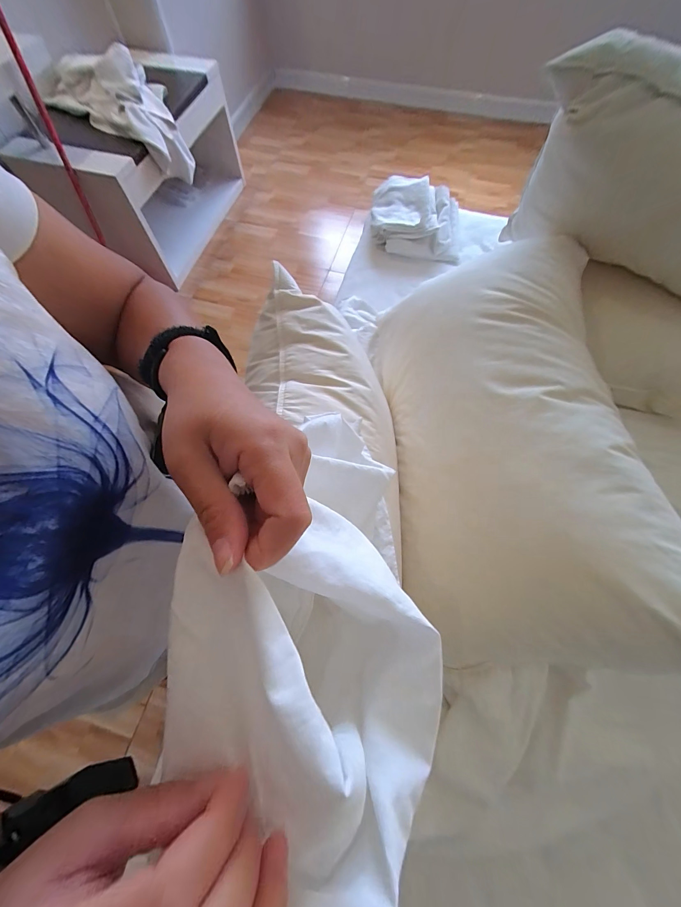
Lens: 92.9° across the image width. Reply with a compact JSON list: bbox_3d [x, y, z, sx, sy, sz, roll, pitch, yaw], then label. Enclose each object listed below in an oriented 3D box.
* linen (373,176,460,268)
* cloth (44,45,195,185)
[{"bbox_3d":[0.235,-0.738,1.014,0.270,0.085,0.276,3,69,3],"label":"linen"},{"bbox_3d":[-0.773,-1.181,1.160,0.451,0.262,0.229,17,70,8],"label":"cloth"}]

